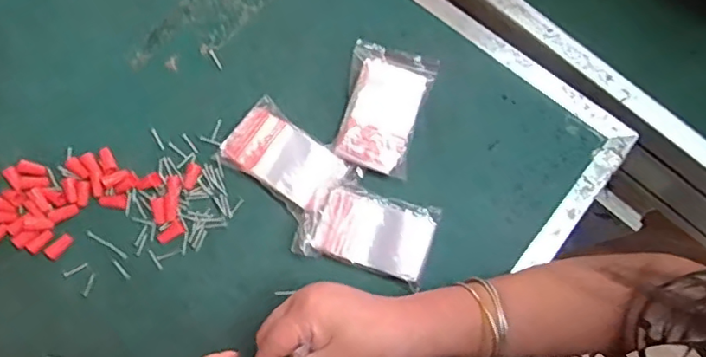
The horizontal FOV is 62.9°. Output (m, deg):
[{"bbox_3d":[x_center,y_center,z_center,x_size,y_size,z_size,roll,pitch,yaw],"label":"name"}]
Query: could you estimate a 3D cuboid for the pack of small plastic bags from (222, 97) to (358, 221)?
[{"bbox_3d":[-0.061,-0.018,0.502,0.107,0.018,0.063,40,82,9],"label":"pack of small plastic bags"}]

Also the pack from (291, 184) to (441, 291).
[{"bbox_3d":[0.012,0.044,0.487,0.106,0.020,0.065,18,79,5],"label":"pack"}]

